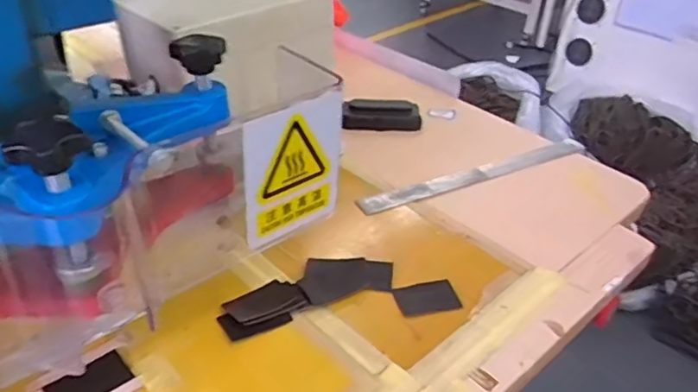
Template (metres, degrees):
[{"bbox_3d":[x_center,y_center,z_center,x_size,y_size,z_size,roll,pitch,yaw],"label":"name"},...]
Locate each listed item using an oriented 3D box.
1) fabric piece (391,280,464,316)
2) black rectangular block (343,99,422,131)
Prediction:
[{"bbox_3d":[0.069,0.090,0.525,0.055,0.004,0.033,-9,42,-12],"label":"fabric piece"},{"bbox_3d":[0.042,-0.108,0.782,0.100,0.034,0.032,-1,35,-6],"label":"black rectangular block"}]

